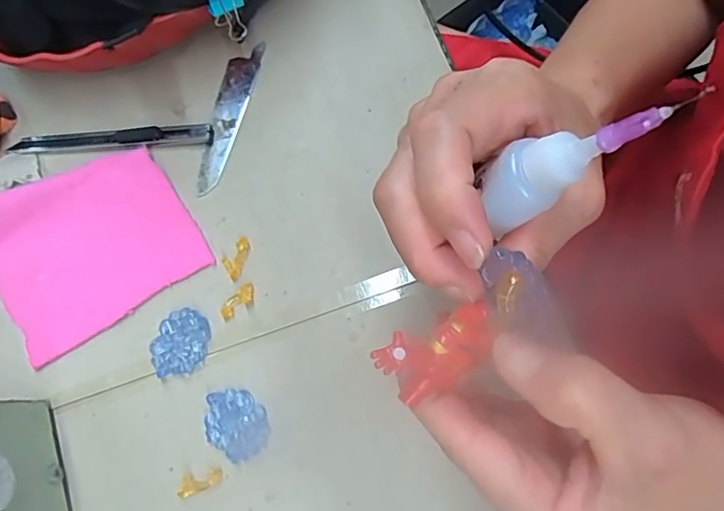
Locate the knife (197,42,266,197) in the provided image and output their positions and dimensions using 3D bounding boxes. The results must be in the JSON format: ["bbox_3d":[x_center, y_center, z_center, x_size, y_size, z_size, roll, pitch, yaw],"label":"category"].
[{"bbox_3d":[-0.084,-0.086,0.340,0.021,0.004,0.102,13,77,7],"label":"knife"}]

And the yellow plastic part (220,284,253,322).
[{"bbox_3d":[-0.070,0.026,0.306,0.023,0.004,0.011,-41,75,-7],"label":"yellow plastic part"}]

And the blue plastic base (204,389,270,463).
[{"bbox_3d":[-0.067,0.089,0.289,0.031,0.004,0.036,-18,74,0],"label":"blue plastic base"}]

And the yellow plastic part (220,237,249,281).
[{"bbox_3d":[-0.073,0.001,0.313,0.012,0.004,0.025,19,77,10],"label":"yellow plastic part"}]

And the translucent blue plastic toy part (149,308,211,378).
[{"bbox_3d":[-0.101,0.049,0.302,0.031,0.004,0.037,17,77,9],"label":"translucent blue plastic toy part"}]

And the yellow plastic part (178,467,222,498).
[{"bbox_3d":[-0.085,0.117,0.282,0.023,0.004,0.011,-21,74,-1],"label":"yellow plastic part"}]

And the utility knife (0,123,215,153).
[{"bbox_3d":[-0.157,-0.072,0.336,0.129,0.005,0.013,-3,74,4],"label":"utility knife"}]

